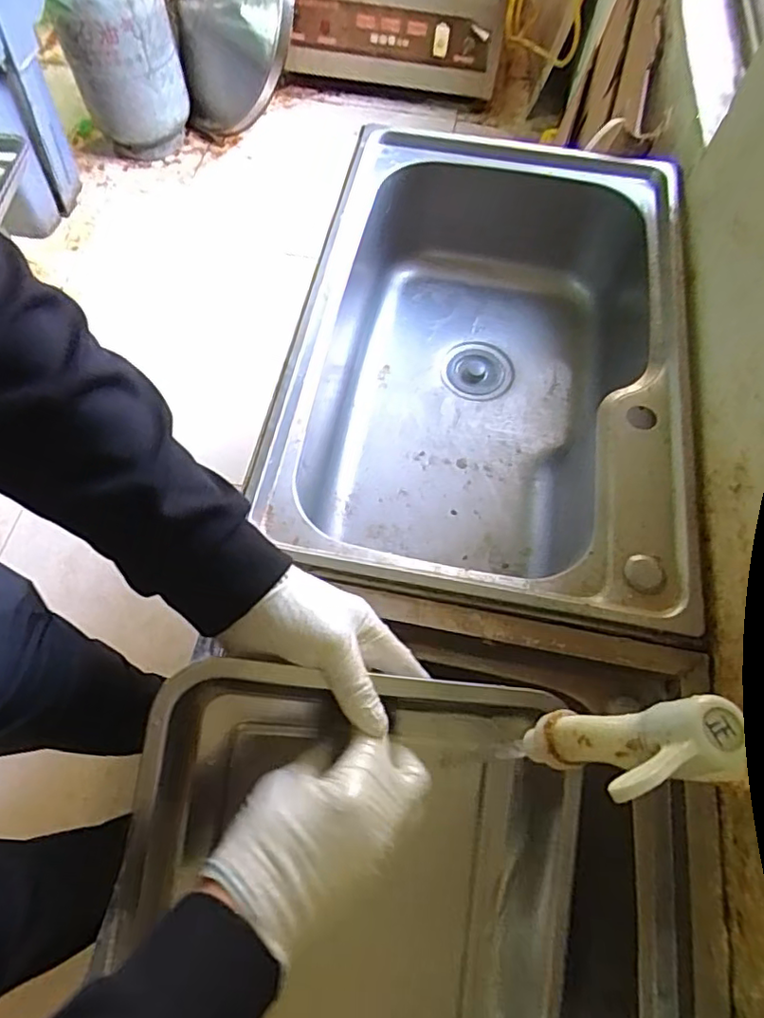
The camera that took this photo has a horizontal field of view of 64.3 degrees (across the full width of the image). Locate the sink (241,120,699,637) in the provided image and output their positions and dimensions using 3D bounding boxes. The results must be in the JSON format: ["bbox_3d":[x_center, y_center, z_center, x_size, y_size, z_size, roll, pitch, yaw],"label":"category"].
[{"bbox_3d":[0.136,-0.169,0.794,0.449,0.204,0.669,9,63,3],"label":"sink"}]

